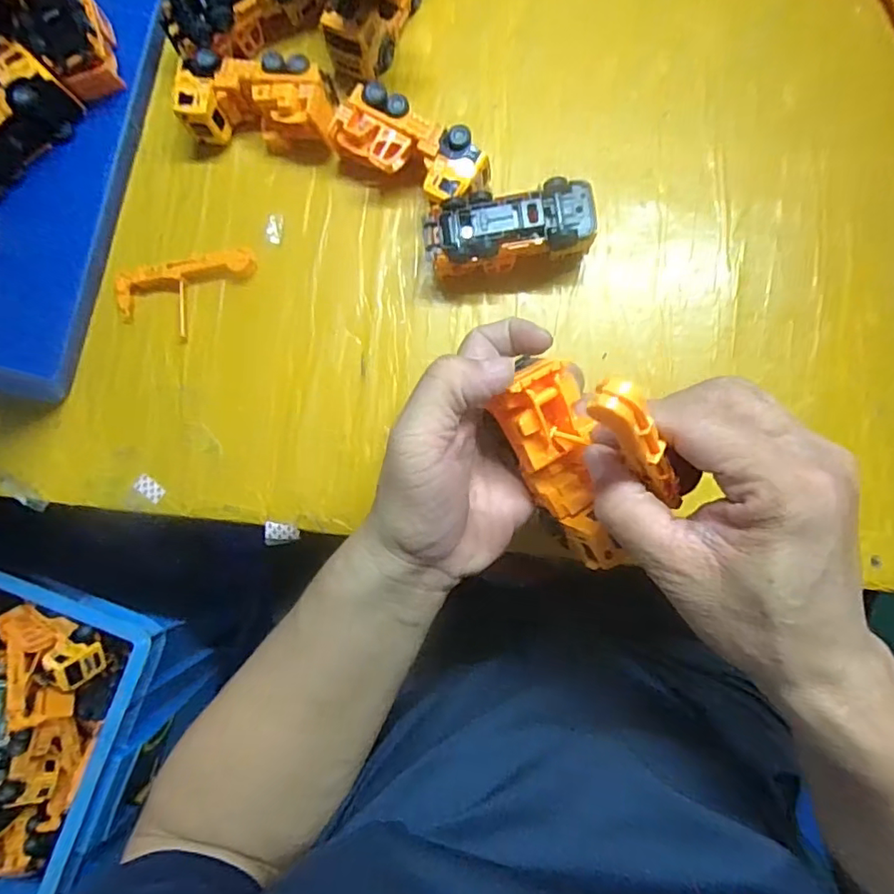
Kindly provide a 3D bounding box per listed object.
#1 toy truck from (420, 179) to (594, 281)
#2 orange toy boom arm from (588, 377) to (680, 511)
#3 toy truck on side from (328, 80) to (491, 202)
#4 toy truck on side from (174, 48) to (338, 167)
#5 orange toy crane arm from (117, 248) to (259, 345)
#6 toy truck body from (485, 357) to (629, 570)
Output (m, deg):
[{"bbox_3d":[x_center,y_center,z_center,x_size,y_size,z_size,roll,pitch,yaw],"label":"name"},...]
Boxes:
[{"bbox_3d":[0.039,-0.136,0.356,0.101,0.041,0.042,-3,86,5],"label":"toy truck"},{"bbox_3d":[0.074,0.000,0.210,0.016,0.077,0.011,-47,44,0],"label":"orange toy boom arm"},{"bbox_3d":[-0.022,-0.191,0.367,0.101,0.039,0.044,29,89,6],"label":"toy truck on side"},{"bbox_3d":[-0.122,-0.230,0.377,0.106,0.039,0.050,11,87,6],"label":"toy truck on side"},{"bbox_3d":[-0.178,-0.103,0.383,0.099,0.012,0.051,-12,85,4],"label":"orange toy crane arm"},{"bbox_3d":[0.051,0.009,0.263,0.038,0.032,0.100,-19,108,3],"label":"toy truck body"}]

